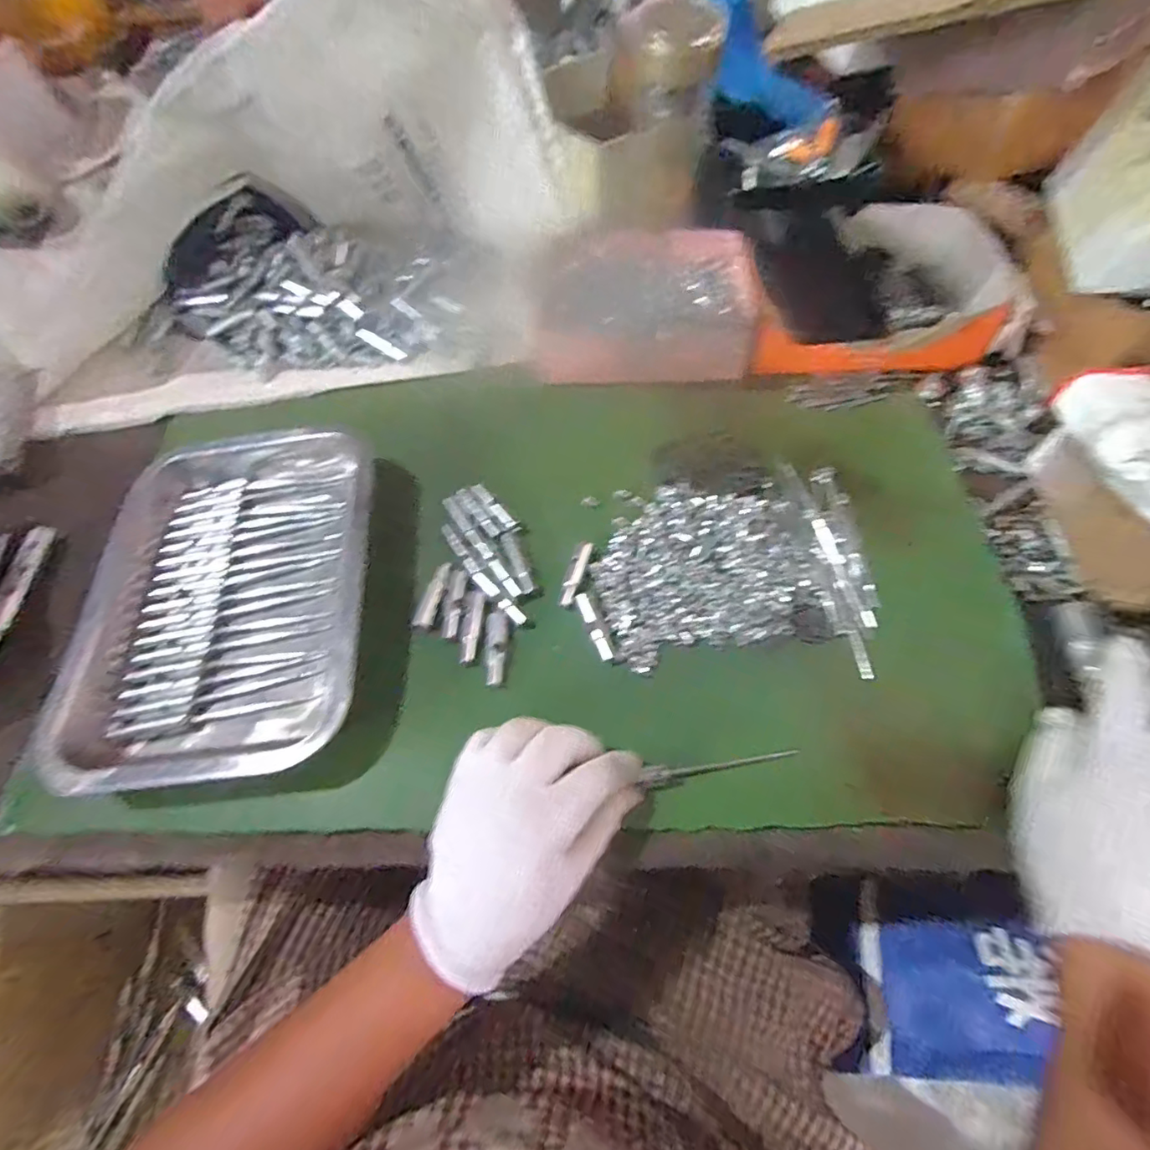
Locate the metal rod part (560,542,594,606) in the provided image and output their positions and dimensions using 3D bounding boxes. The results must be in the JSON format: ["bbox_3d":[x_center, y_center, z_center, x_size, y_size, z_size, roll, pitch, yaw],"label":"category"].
[{"bbox_3d":[0.001,-0.002,0.400,0.010,0.004,0.051,17,65,11],"label":"metal rod part"}]

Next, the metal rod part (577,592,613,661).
[{"bbox_3d":[0.013,0.033,0.379,0.009,0.004,0.050,-21,63,-8],"label":"metal rod part"}]

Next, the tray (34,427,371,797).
[{"bbox_3d":[-0.239,0.004,0.393,0.196,0.036,0.271,-6,62,0],"label":"tray"}]

